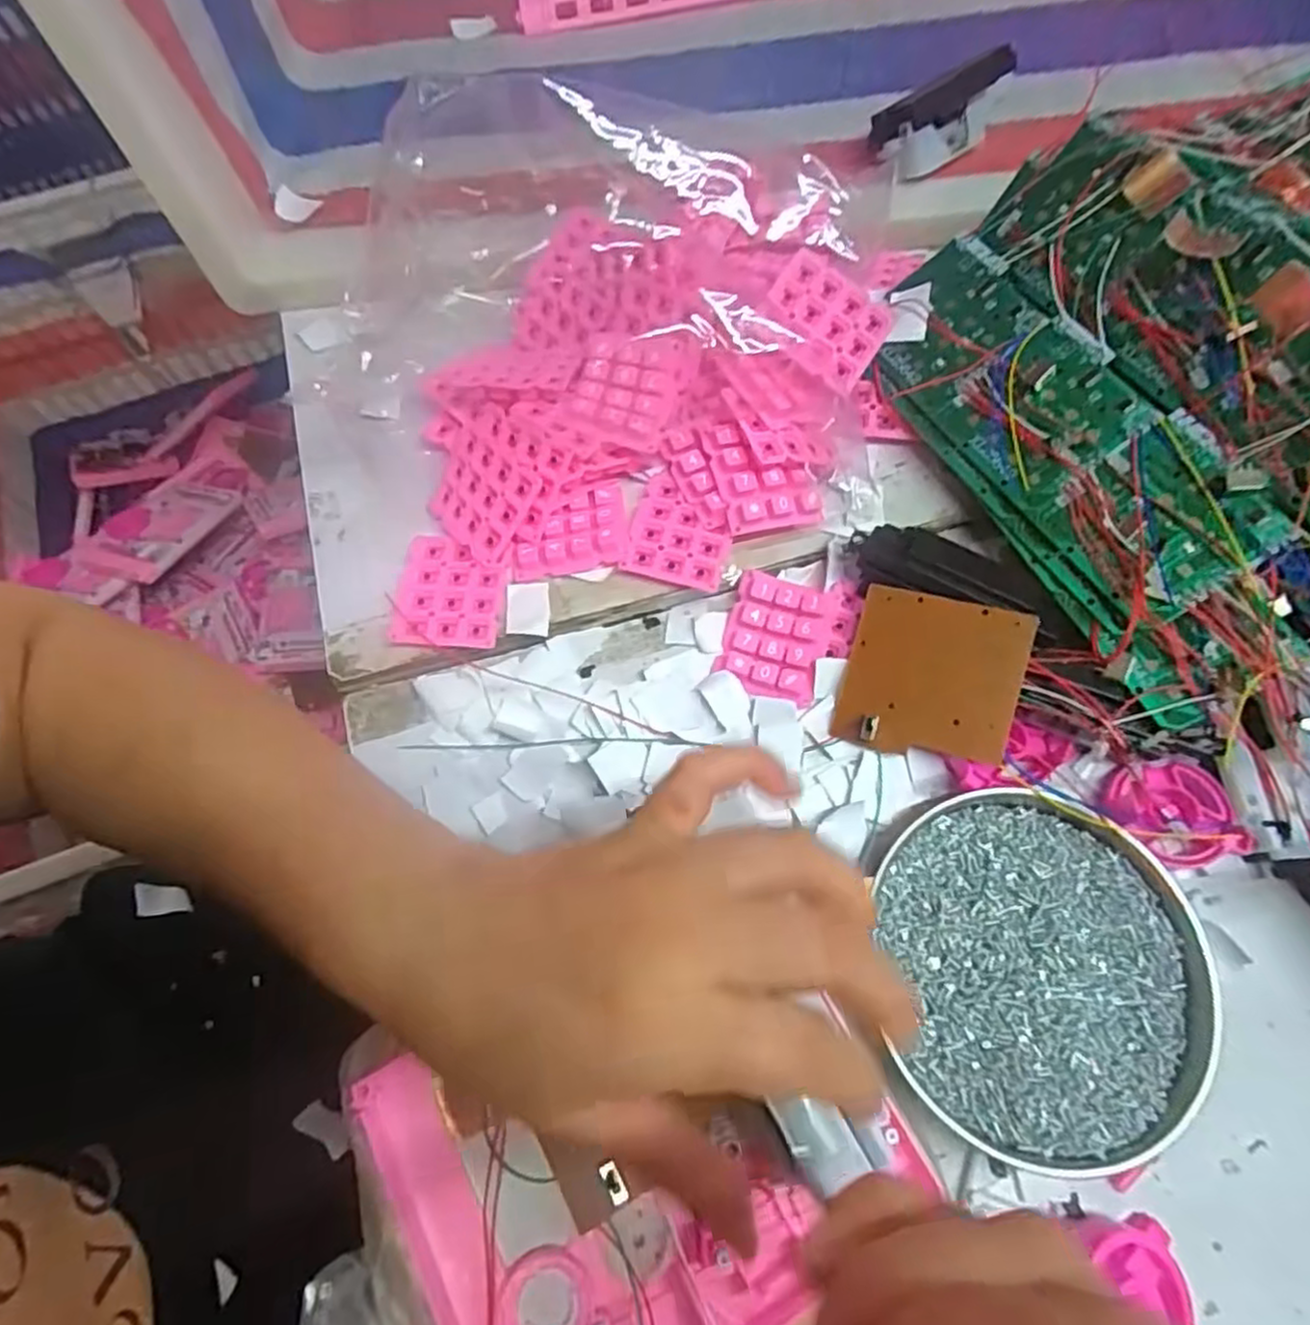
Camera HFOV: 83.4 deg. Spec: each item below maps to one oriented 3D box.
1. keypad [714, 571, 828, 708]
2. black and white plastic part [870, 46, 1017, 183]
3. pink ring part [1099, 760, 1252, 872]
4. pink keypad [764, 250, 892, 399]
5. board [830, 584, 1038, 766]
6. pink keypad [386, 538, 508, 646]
[{"bbox_3d":[0.058,-0.013,0.358,0.046,0.013,0.058,15,70,7],"label":"keypad"},{"bbox_3d":[0.175,-0.322,0.433,0.100,0.041,0.039,-29,71,-9],"label":"black and white plastic part"},{"bbox_3d":[0.225,0.067,0.322,0.050,0.013,0.047,-1,69,1],"label":"pink ring part"},{"bbox_3d":[0.083,-0.168,0.361,0.060,0.009,0.053,34,84,-3],"label":"pink keypad"},{"bbox_3d":[0.126,0.007,0.335,0.073,0.005,0.074,15,86,25],"label":"board"},{"bbox_3d":[-0.101,-0.033,0.362,0.051,0.012,0.057,1,70,2],"label":"pink keypad"}]

